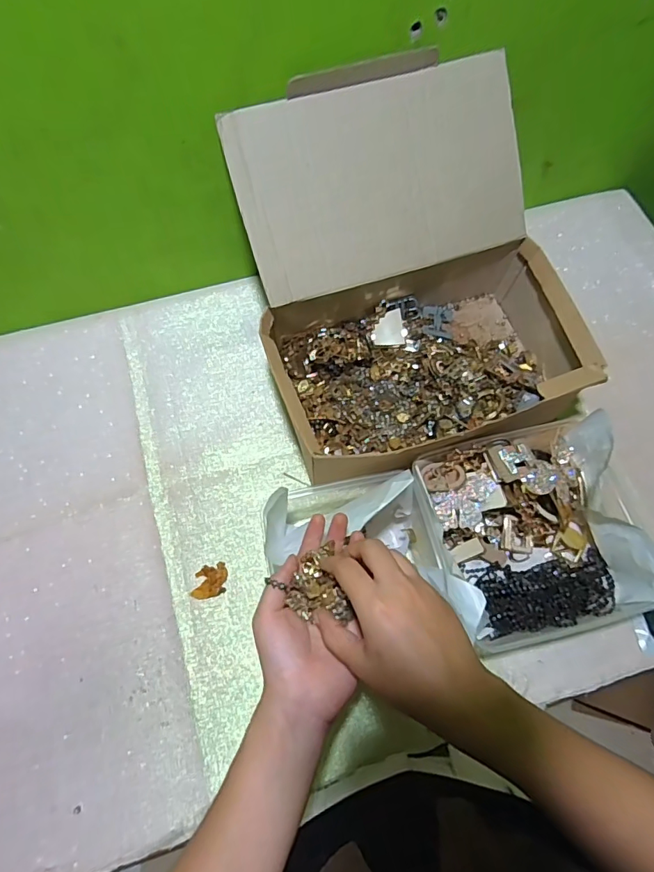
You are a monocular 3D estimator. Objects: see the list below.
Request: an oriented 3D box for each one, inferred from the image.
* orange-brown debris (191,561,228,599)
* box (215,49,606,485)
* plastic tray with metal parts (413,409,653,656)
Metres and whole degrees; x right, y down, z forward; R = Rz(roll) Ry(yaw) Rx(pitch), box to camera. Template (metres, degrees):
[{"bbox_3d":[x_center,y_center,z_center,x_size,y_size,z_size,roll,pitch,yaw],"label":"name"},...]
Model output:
[{"bbox_3d":[-0.124,0.154,0.501,0.033,0.006,0.038,3,67,2],"label":"orange-brown debris"},{"bbox_3d":[0.090,-0.166,0.520,0.330,0.219,0.347,-16,68,-6],"label":"box"},{"bbox_3d":[0.205,0.096,0.478,0.199,0.080,0.207,-14,68,-5],"label":"plastic tray with metal parts"}]

